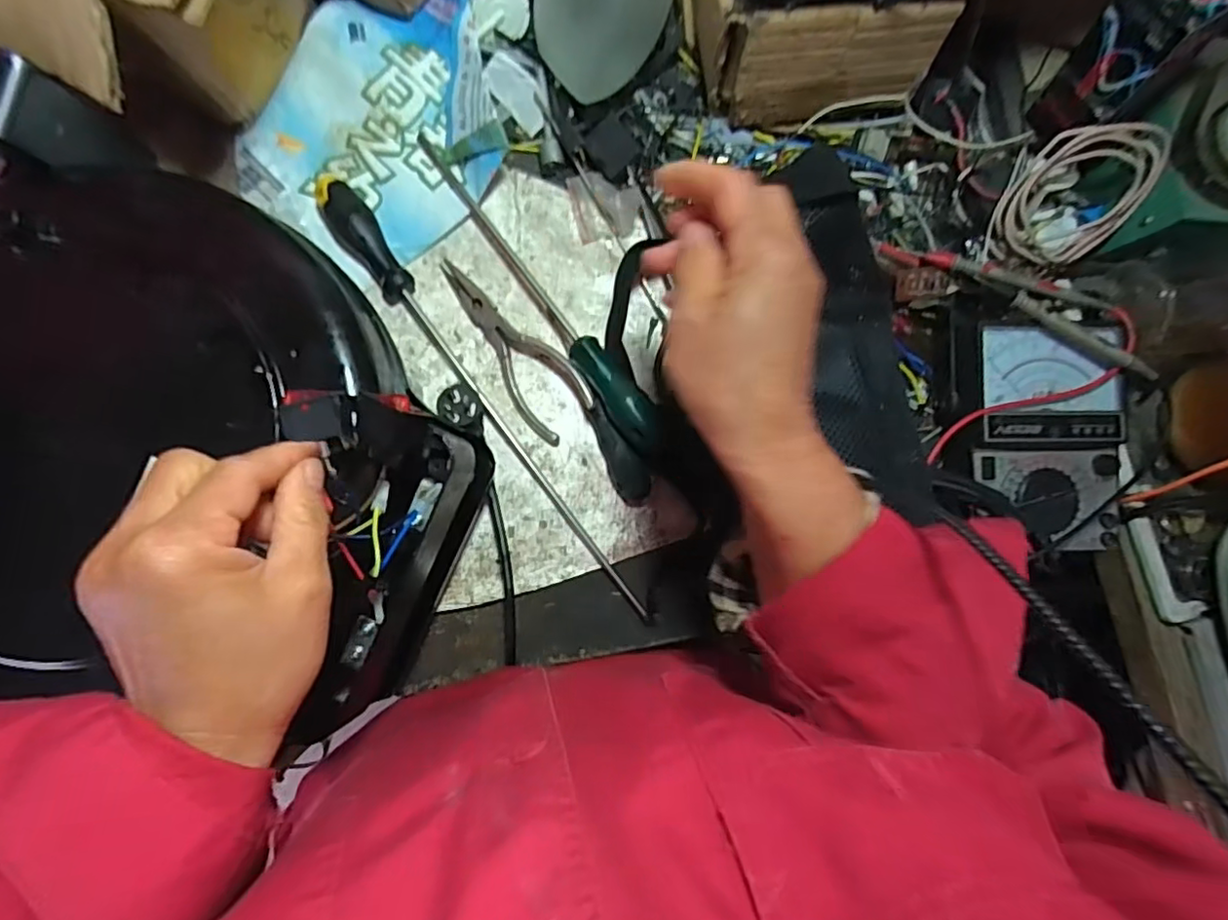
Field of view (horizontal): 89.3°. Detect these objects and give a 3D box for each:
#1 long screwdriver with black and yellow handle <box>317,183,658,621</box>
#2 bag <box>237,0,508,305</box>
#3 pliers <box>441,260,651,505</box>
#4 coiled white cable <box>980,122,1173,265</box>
[{"bbox_3d":[-0.094,-0.038,0.447,0.027,0.025,0.386,-35,89,-7],"label":"long screwdriver with black and yellow handle"},{"bbox_3d":[-0.163,-0.248,0.447,0.172,0.034,0.211,38,83,-1],"label":"bag"},{"bbox_3d":[-0.054,-0.056,0.451,0.050,0.023,0.223,-37,89,-7],"label":"pliers"},{"bbox_3d":[0.326,-0.189,0.431,0.088,0.070,0.081,0,85,-5],"label":"coiled white cable"}]

